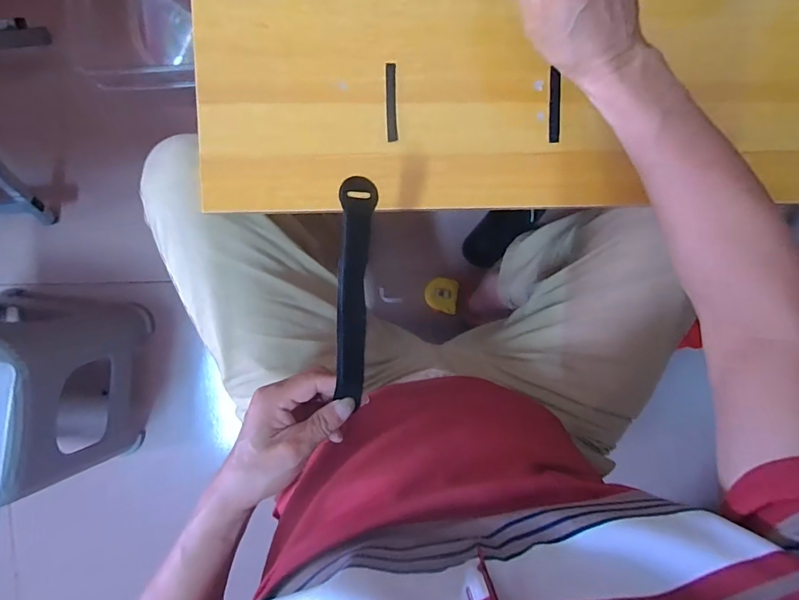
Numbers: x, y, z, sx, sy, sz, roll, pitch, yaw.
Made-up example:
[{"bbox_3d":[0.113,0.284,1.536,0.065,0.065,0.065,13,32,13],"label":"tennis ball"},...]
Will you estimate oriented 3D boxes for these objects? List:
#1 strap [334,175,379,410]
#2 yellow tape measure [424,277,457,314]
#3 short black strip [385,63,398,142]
[{"bbox_3d":[-0.036,0.000,0.339,0.024,0.019,0.180,3,107,-4],"label":"strap"},{"bbox_3d":[0.085,-0.009,0.891,0.066,0.027,0.070,3,94,-4],"label":"yellow tape measure"},{"bbox_3d":[-0.007,-0.183,0.404,0.010,0.004,0.069,-2,94,-3],"label":"short black strip"}]

